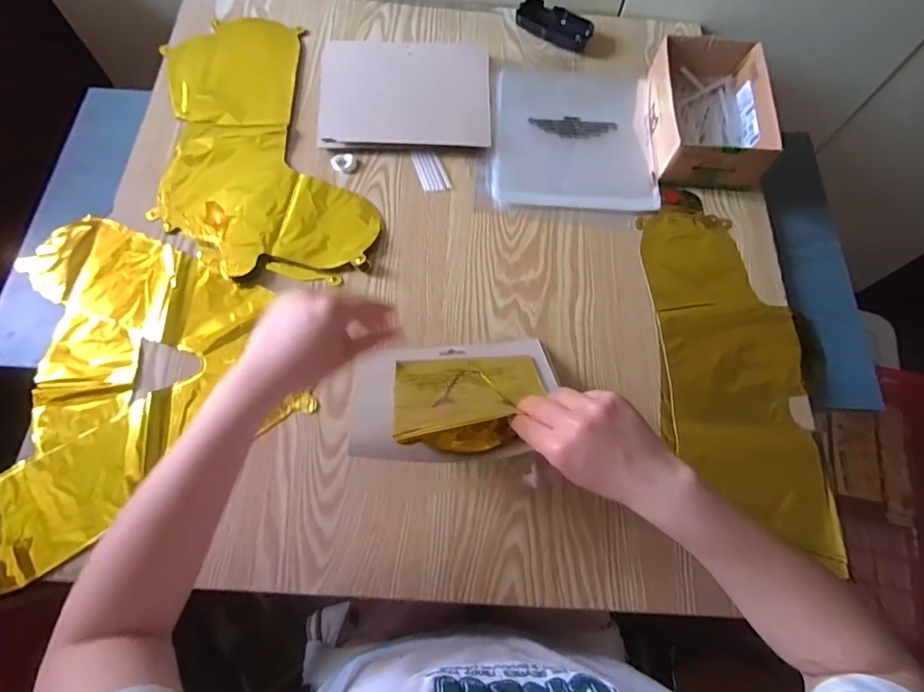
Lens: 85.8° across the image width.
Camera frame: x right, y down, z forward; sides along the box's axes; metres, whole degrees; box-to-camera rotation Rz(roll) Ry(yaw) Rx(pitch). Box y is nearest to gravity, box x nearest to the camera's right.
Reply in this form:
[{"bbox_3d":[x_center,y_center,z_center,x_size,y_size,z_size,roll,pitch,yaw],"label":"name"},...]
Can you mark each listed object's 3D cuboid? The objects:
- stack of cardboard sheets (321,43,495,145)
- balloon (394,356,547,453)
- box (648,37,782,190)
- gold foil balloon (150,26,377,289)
[{"bbox_3d":[-0.074,-0.342,0.657,0.217,0.012,0.185,-2,70,-4],"label":"stack of cardboard sheets"},{"bbox_3d":[0.007,0.050,0.467,0.138,0.025,0.113,3,41,-8],"label":"balloon"},{"bbox_3d":[0.308,-0.292,0.626,0.134,0.068,0.188,1,70,-3],"label":"box"},{"bbox_3d":[-0.267,-0.250,0.616,0.220,0.011,0.410,-20,72,-10],"label":"gold foil balloon"}]

